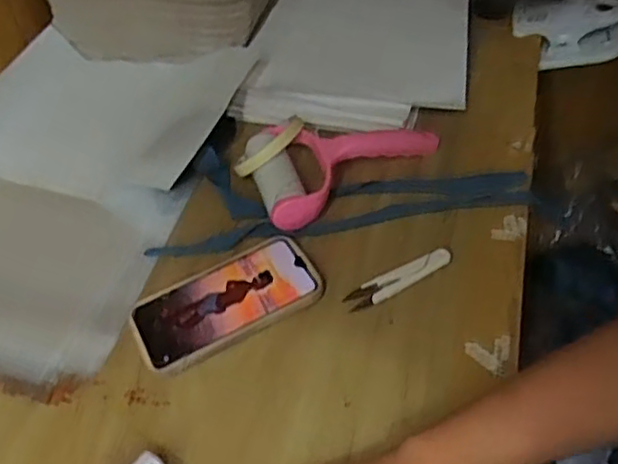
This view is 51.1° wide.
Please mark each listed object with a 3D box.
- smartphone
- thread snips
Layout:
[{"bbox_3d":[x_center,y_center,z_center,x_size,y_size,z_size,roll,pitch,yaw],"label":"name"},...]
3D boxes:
[{"bbox_3d":[-0.071,0.060,0.558,0.157,0.008,0.080,-25,51,-15],"label":"smartphone"},{"bbox_3d":[0.077,0.039,0.557,0.099,0.010,0.023,-28,51,-17],"label":"thread snips"}]

